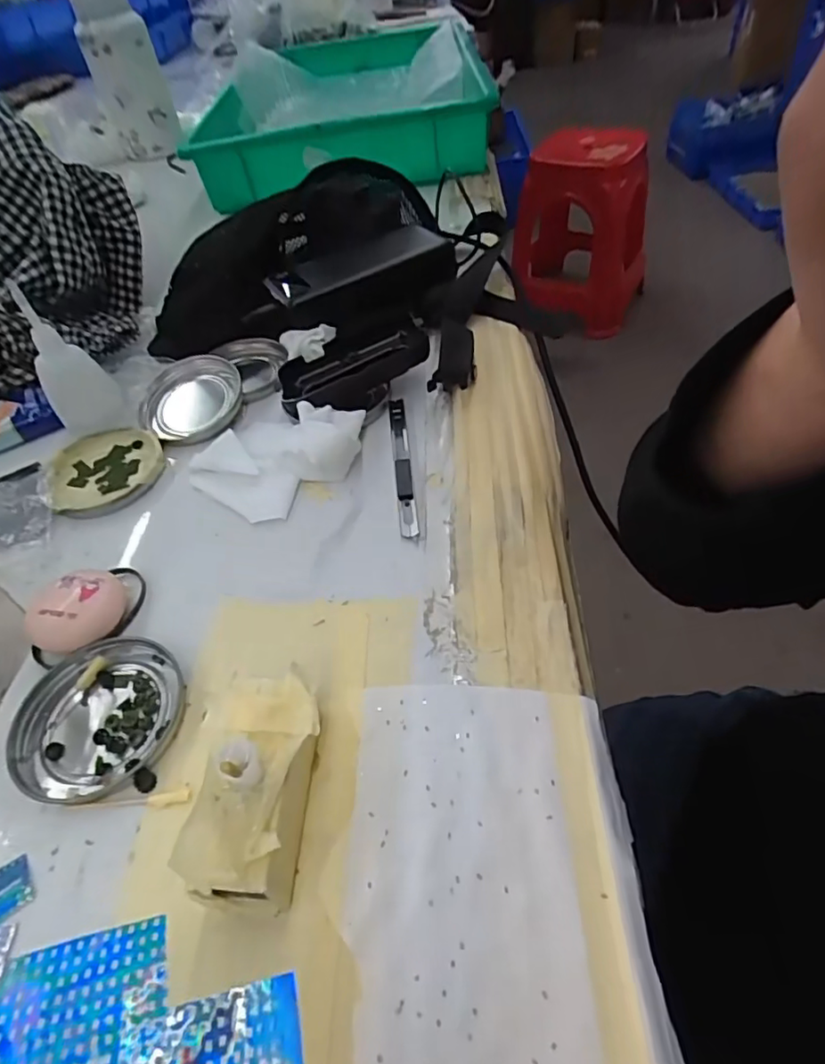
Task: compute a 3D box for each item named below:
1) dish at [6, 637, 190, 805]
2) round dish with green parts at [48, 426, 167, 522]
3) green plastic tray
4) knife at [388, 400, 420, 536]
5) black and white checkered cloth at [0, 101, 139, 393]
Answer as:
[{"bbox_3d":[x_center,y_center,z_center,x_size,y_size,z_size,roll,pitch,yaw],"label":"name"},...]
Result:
[{"bbox_3d":[-0.151,0.088,0.274,0.078,0.007,0.075,-3,50,4],"label":"dish"},{"bbox_3d":[-0.210,-0.044,0.394,0.074,0.011,0.079,-23,52,-13],"label":"round dish with green parts"},{"bbox_3d":[-0.089,-0.623,0.836,0.351,0.110,0.564,-4,50,3],"label":"green plastic tray"},{"bbox_3d":[-0.007,-0.046,0.368,0.011,0.007,0.124,-7,50,1],"label":"knife"},{"bbox_3d":[-0.325,-0.238,0.468,0.183,0.151,0.188,-26,52,-15],"label":"black and white checkered cloth"}]

